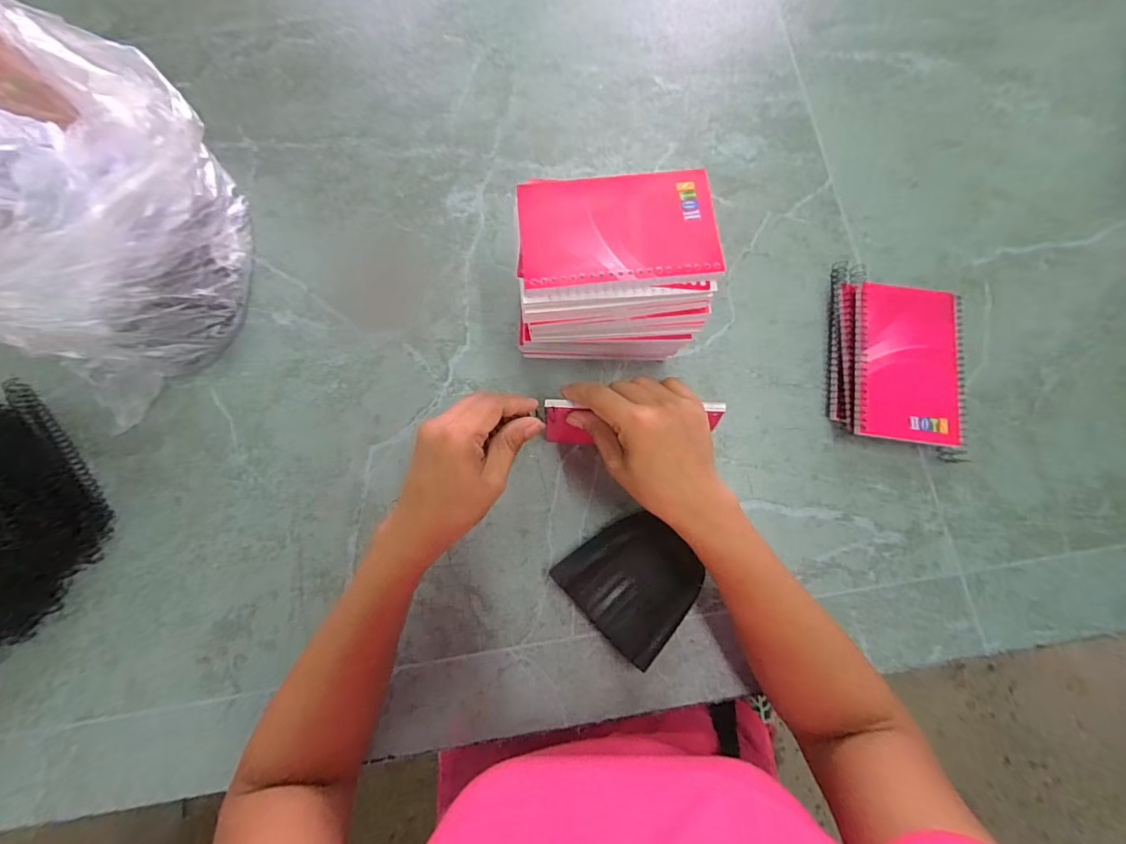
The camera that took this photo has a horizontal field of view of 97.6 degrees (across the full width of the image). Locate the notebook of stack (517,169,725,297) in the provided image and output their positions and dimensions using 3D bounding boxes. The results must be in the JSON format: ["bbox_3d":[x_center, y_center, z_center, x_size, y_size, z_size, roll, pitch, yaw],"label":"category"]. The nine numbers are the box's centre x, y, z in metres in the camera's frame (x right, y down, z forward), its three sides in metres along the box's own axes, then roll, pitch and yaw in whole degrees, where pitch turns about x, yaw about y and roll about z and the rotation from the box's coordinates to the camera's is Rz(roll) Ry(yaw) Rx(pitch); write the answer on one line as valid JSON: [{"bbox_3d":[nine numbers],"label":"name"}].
[{"bbox_3d":[0.037,-0.129,0.331,0.130,0.007,0.079,-5,78,0],"label":"notebook of stack"}]

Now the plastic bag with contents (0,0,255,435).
[{"bbox_3d":[-0.423,-0.191,0.411,0.326,0.139,0.242,40,81,9],"label":"plastic bag with contents"}]

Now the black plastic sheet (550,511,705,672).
[{"bbox_3d":[0.059,0.127,0.395,0.093,0.028,0.096,-42,80,-8],"label":"black plastic sheet"}]

